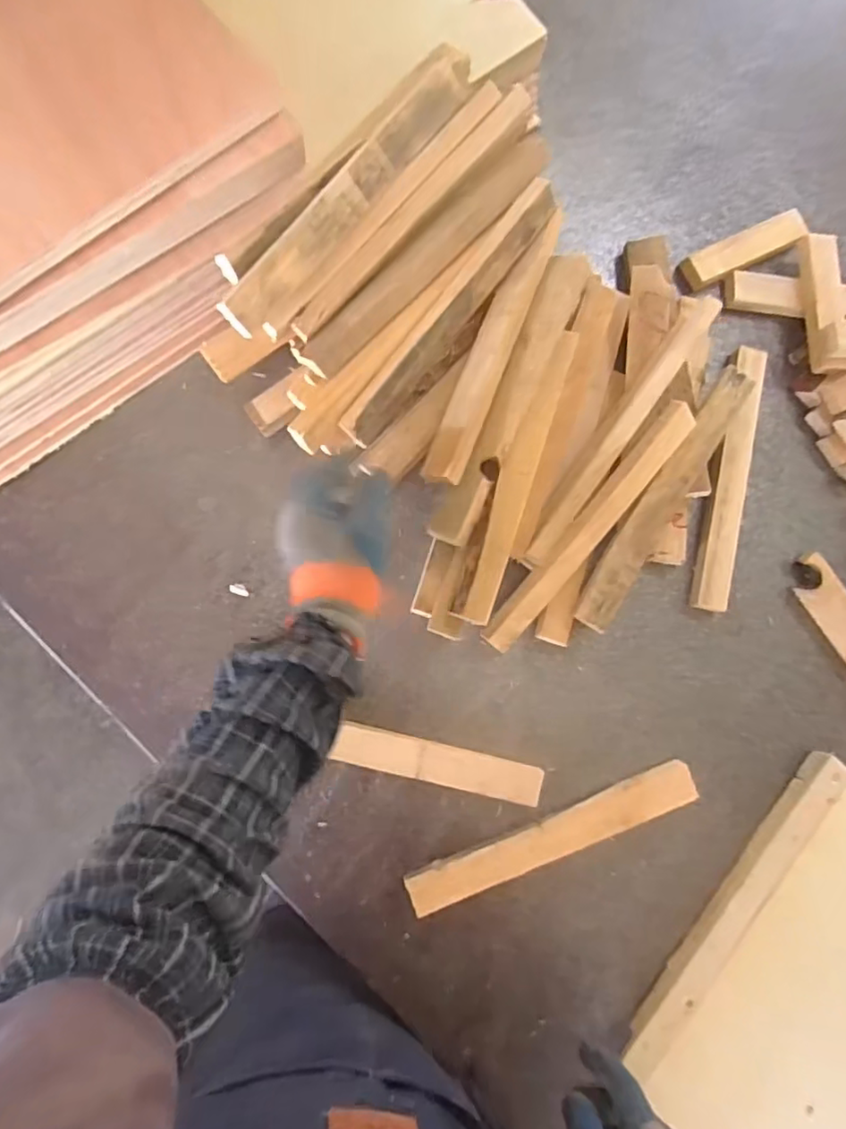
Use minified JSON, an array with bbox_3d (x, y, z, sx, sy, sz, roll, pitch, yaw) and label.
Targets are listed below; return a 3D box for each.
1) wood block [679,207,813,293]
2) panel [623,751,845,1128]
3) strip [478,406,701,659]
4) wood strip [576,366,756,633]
[{"bbox_3d":[0.358,-0.351,0.671,0.150,0.024,0.038,-27,87,-9],"label":"wood block"},{"bbox_3d":[0.397,0.422,0.572,0.306,0.027,0.356,42,80,1],"label":"panel"},{"bbox_3d":[0.159,-0.034,0.569,0.034,0.025,0.285,39,92,1],"label":"strip"},{"bbox_3d":[0.234,-0.064,0.578,0.041,0.014,0.282,34,88,-7],"label":"wood strip"}]

